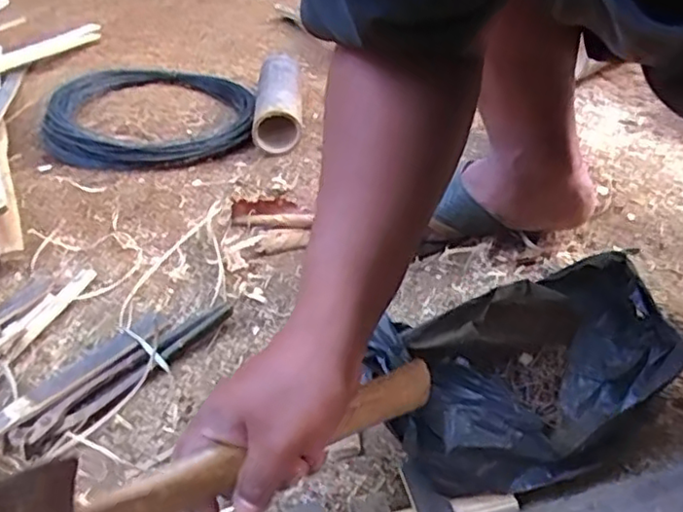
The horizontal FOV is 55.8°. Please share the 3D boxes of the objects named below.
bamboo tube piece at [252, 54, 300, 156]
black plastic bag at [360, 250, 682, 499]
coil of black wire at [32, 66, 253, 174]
[{"bbox_3d":[-0.097,-0.243,1.001,0.065,0.066,0.277,-6,37,0],"label":"bamboo tube piece"},{"bbox_3d":[0.139,0.089,0.501,0.204,0.099,0.145,-19,39,-17],"label":"black plastic bag"},{"bbox_3d":[-0.327,-0.251,1.037,0.298,0.063,0.404,-17,38,-15],"label":"coil of black wire"}]

